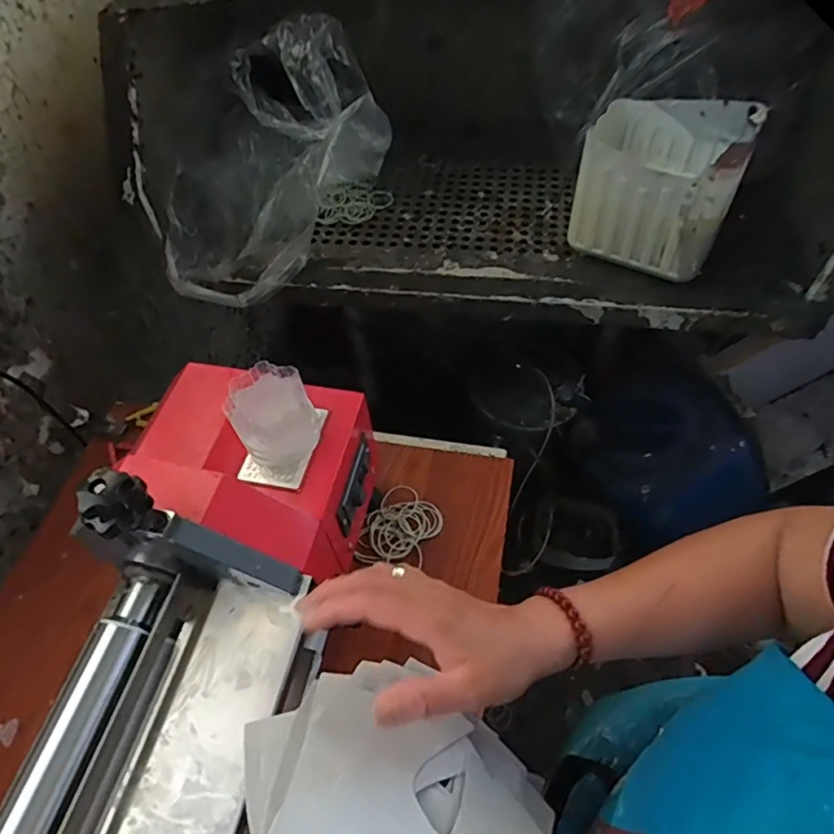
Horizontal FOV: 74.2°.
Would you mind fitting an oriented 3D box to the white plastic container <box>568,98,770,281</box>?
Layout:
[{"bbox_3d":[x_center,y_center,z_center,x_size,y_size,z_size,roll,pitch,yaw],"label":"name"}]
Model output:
[{"bbox_3d":[0.321,-0.313,0.730,0.181,0.180,0.154,28,62,21],"label":"white plastic container"}]

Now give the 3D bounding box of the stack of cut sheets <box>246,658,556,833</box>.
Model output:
[{"bbox_3d":[-0.007,0.238,0.332,0.159,0.086,0.177,-24,57,-12],"label":"stack of cut sheets"}]

